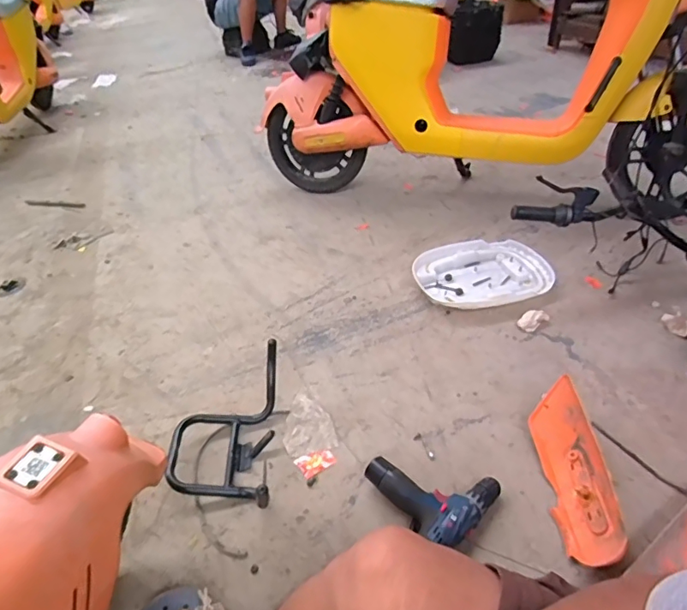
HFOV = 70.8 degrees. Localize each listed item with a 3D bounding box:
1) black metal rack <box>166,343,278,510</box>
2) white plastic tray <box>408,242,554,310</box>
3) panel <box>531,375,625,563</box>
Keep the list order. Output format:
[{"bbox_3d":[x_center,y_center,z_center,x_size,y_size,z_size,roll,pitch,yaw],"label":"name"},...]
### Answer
[{"bbox_3d":[-0.237,0.230,0.945,0.201,0.134,0.262,-2,39,3],"label":"black metal rack"},{"bbox_3d":[0.396,-0.090,1.359,0.376,0.047,0.275,-14,39,-11],"label":"white plastic tray"},{"bbox_3d":[0.413,0.288,0.854,0.107,0.078,0.330,0,39,6],"label":"panel"}]

